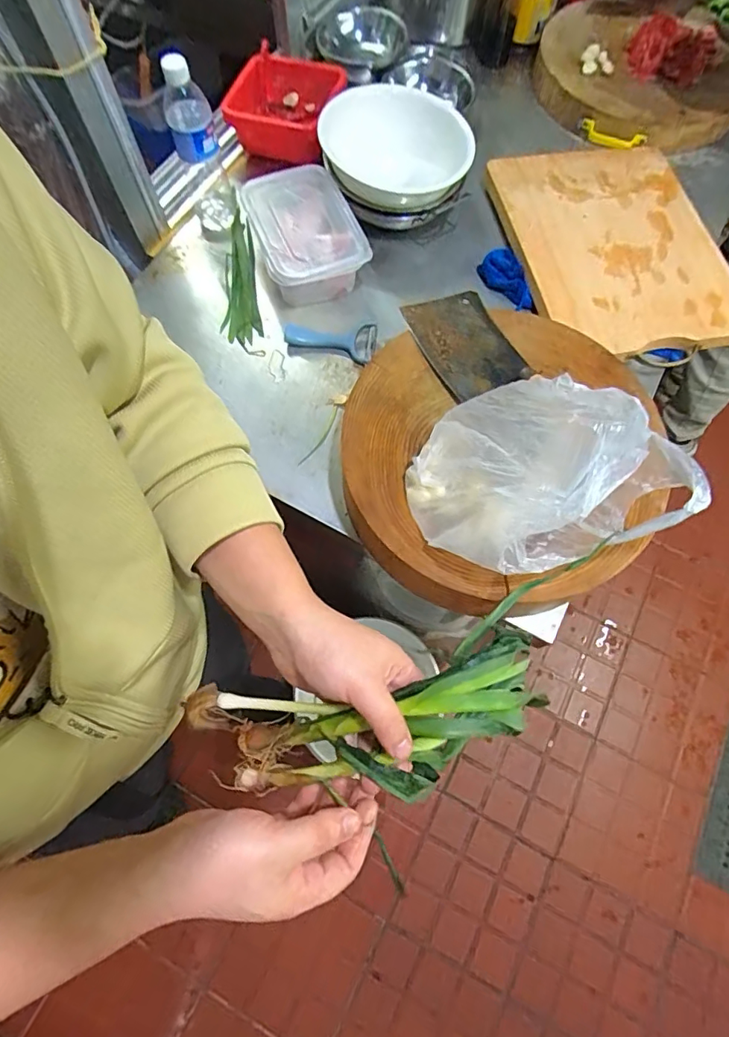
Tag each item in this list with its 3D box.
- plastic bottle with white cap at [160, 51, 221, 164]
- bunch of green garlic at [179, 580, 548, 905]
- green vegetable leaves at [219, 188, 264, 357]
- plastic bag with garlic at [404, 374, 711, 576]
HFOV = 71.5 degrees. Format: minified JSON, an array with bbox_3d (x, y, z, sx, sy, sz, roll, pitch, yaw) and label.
[{"bbox_3d":[-0.240,-0.554,0.686,0.062,0.110,0.061,-17,70,-8],"label":"plastic bottle with white cap"},{"bbox_3d":[-0.011,0.161,0.394,0.265,0.082,0.100,-17,68,17],"label":"bunch of green garlic"},{"bbox_3d":[-0.198,-0.376,0.791,0.057,0.034,0.269,-8,69,-3],"label":"green vegetable leaves"},{"bbox_3d":[0.170,-0.039,0.496,0.245,0.162,0.183,33,73,12],"label":"plastic bag with garlic"}]

